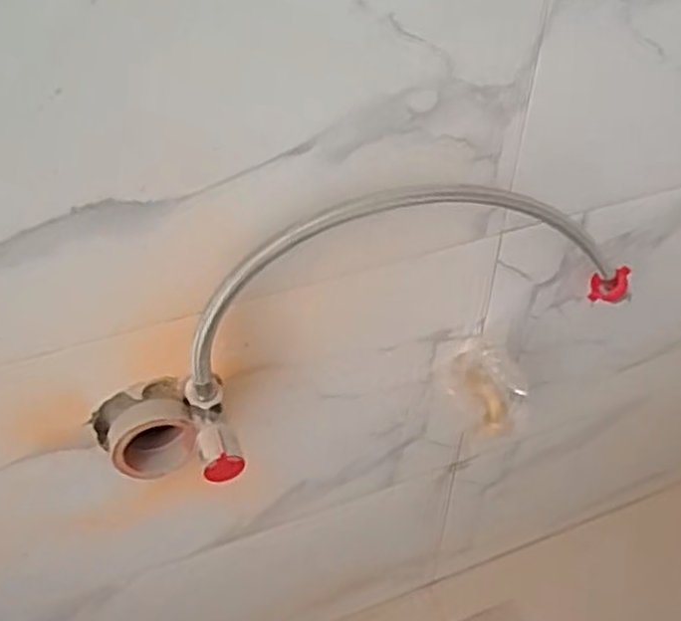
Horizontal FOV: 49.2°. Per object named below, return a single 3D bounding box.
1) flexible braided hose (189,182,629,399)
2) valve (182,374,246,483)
[{"bbox_3d":[0.069,-0.027,0.526,0.353,0.147,0.038,-7,43,-27],"label":"flexible braided hose"},{"bbox_3d":[-0.086,0.068,0.492,0.027,0.055,0.068,-16,46,-16],"label":"valve"}]

